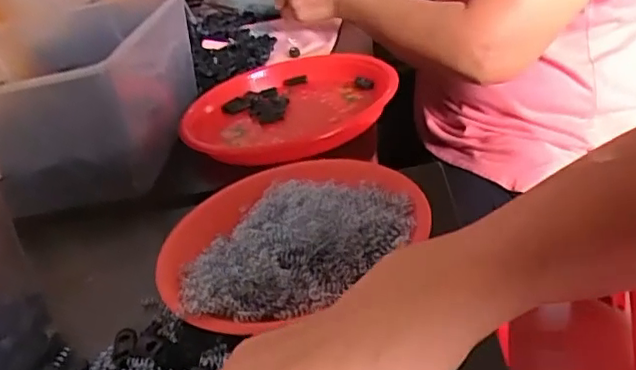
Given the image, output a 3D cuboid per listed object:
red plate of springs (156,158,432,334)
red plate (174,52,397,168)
[{"bbox_3d":[-0.026,0.031,0.446,0.191,0.047,0.159,-27,33,-21],"label":"red plate of springs"},{"bbox_3d":[-0.031,-0.097,0.671,0.223,0.033,0.215,-10,31,6],"label":"red plate"}]

